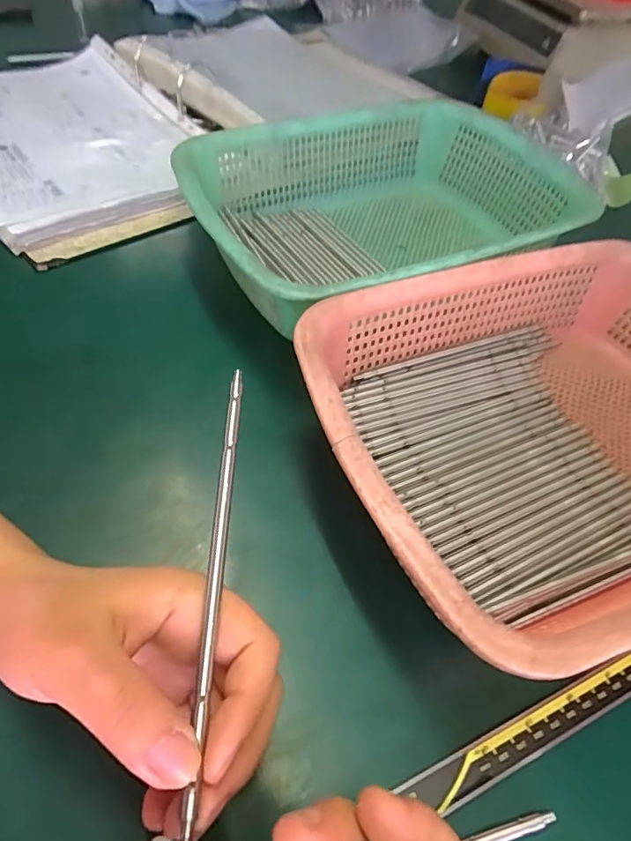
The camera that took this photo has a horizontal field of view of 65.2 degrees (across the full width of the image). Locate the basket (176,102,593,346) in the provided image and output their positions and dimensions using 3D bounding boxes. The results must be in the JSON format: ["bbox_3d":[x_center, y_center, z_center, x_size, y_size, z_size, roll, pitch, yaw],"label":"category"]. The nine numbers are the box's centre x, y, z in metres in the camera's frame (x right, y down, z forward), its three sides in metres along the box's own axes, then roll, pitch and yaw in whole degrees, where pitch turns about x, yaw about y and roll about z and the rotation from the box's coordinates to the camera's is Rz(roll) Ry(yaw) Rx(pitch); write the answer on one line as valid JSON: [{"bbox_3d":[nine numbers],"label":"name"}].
[{"bbox_3d":[0.050,-0.173,0.404,0.296,0.071,0.223,-18,58,-20],"label":"basket"}]

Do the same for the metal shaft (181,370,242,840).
[{"bbox_3d":[-0.036,0.053,0.184,0.005,0.008,0.161,2,63,0],"label":"metal shaft"}]

